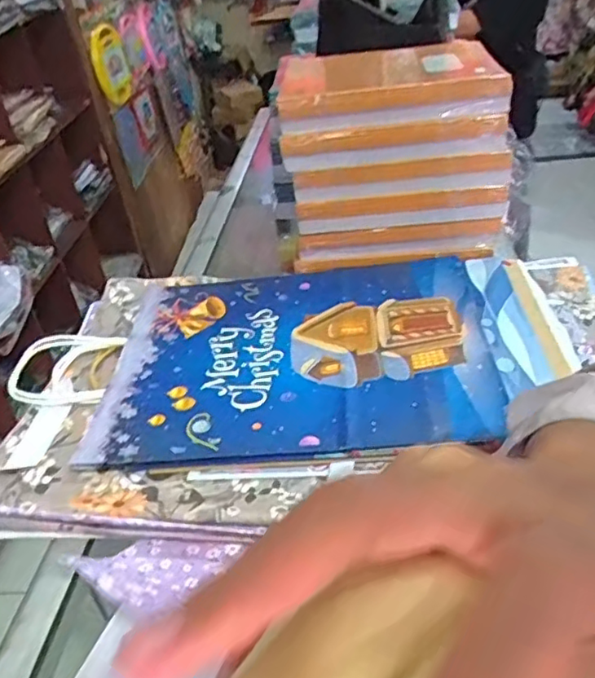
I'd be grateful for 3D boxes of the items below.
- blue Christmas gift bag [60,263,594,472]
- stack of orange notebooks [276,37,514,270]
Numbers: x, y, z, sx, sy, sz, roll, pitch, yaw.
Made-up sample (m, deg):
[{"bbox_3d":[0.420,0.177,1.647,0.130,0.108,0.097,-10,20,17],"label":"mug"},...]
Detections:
[{"bbox_3d":[0.032,0.005,0.553,0.391,0.018,0.267,-3,35,5],"label":"blue Christmas gift bag"},{"bbox_3d":[0.096,-0.222,0.693,0.217,0.201,0.218,-6,35,1],"label":"stack of orange notebooks"}]

